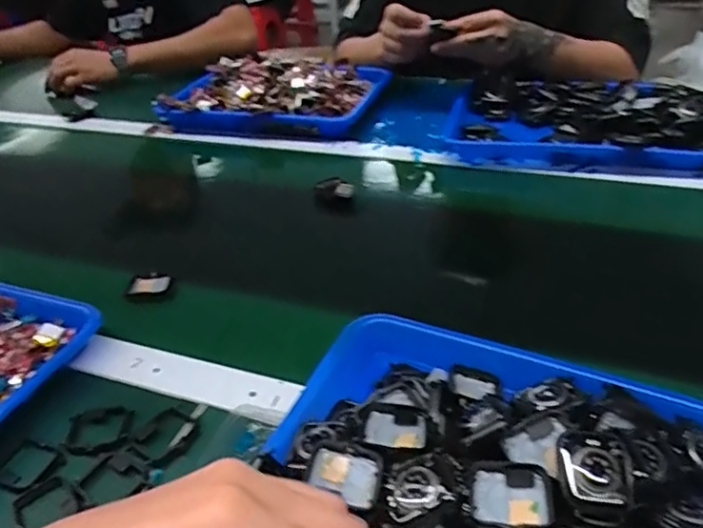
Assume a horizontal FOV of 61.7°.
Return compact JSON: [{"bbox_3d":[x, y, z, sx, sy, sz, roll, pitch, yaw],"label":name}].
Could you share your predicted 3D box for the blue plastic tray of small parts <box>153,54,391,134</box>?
[{"bbox_3d":[-0.123,-0.267,0.922,0.333,0.059,0.221,6,37,16],"label":"blue plastic tray of small parts"}]

